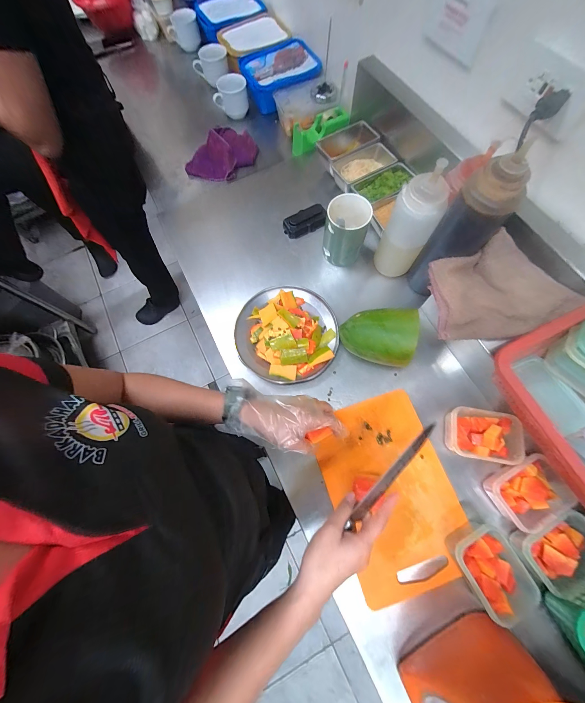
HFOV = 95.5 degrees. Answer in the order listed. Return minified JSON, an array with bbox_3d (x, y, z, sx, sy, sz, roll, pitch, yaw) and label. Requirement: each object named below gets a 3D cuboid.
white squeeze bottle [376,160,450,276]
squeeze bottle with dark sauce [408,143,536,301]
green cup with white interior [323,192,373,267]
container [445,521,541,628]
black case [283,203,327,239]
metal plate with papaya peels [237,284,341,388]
[{"bbox_3d":[0.211,-0.222,0.481,0.078,0.209,0.062,22,75,8],"label":"white squeeze bottle"},{"bbox_3d":[0.278,-0.192,0.446,0.064,0.262,0.076,-41,76,-10],"label":"squeeze bottle with dark sauce"},{"bbox_3d":[0.111,-0.252,0.564,0.084,0.130,0.079,-1,73,2],"label":"green cup with white interior"},{"bbox_3d":[0.293,0.321,0.398,0.083,0.050,0.112,-27,74,-6],"label":"container"},{"bbox_3d":[0.031,-0.303,0.622,0.102,0.028,0.054,-27,74,-6],"label":"black case"},{"bbox_3d":[-0.012,-0.039,0.518,0.193,0.058,0.197,-1,73,2],"label":"metal plate with papaya peels"}]

